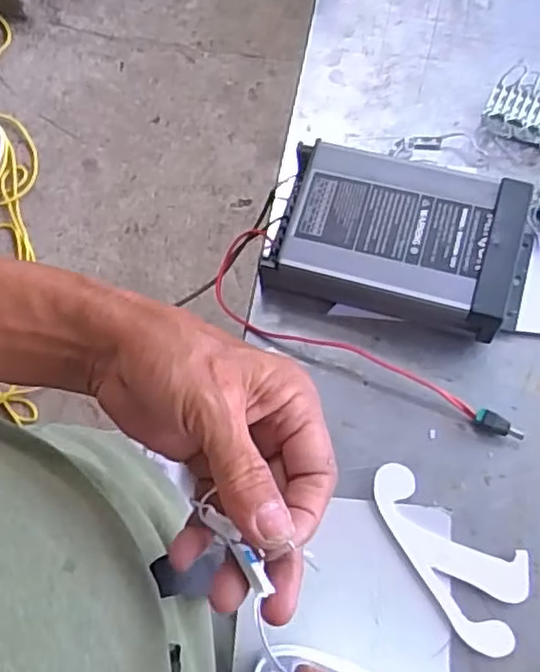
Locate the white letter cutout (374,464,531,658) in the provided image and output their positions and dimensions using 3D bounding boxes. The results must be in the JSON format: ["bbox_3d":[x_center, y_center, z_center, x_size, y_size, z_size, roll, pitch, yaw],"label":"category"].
[{"bbox_3d":[0.127,0.142,0.454,0.064,0.009,0.133,-30,72,-8],"label":"white letter cutout"}]

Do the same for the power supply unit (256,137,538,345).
[{"bbox_3d":[0.101,-0.071,0.505,0.184,0.051,0.109,16,72,8],"label":"power supply unit"}]

